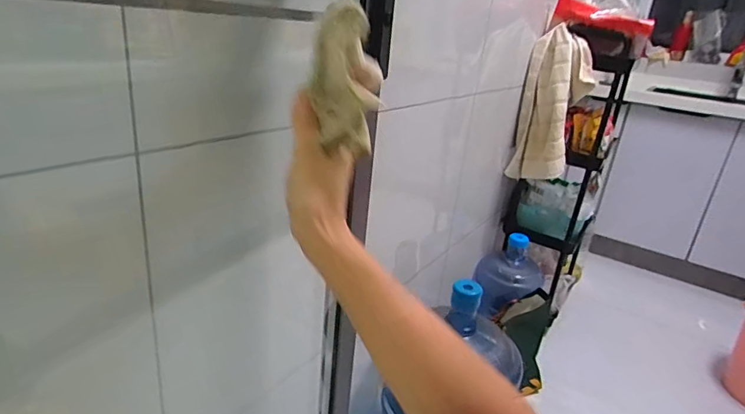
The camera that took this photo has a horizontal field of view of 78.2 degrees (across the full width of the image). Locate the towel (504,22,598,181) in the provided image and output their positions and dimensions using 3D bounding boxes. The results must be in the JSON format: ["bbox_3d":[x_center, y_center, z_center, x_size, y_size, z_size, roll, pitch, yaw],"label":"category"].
[{"bbox_3d":[0.488,-0.267,1.259,0.156,0.395,0.106,13,24,17],"label":"towel"}]

